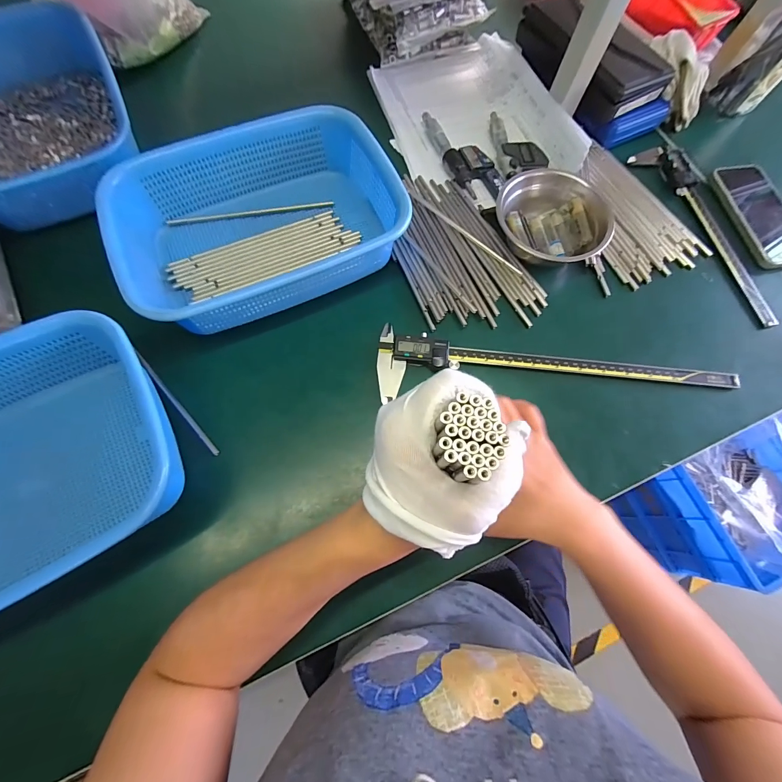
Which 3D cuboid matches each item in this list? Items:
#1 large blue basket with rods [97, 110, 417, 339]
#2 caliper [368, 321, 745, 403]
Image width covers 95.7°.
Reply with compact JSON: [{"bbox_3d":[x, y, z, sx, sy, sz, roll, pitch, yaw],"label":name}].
[{"bbox_3d":[-0.144,-0.191,0.391,0.288,0.080,0.209,-27,75,-11],"label":"large blue basket with rods"},{"bbox_3d":[0.174,-0.017,0.381,0.378,0.013,0.077,5,71,-1],"label":"caliper"}]

